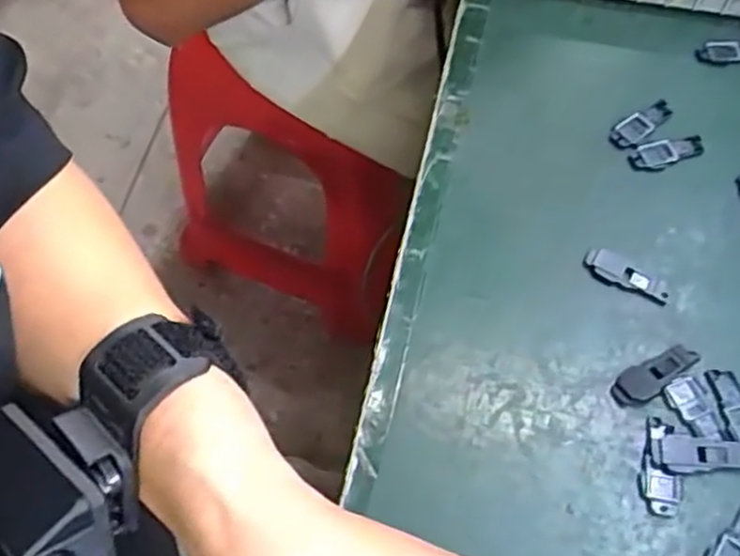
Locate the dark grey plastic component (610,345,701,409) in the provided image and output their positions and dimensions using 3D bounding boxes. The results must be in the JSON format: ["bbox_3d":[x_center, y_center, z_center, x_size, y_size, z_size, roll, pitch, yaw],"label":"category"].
[{"bbox_3d":[0.125,0.042,0.328,0.042,0.004,0.015,-24,65,-13],"label":"dark grey plastic component"}]

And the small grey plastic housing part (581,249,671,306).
[{"bbox_3d":[0.120,-0.001,0.352,0.041,0.005,0.016,30,65,14],"label":"small grey plastic housing part"}]

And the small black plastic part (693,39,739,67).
[{"bbox_3d":[0.205,-0.129,0.426,0.042,0.004,0.018,0,62,-1],"label":"small black plastic part"}]

